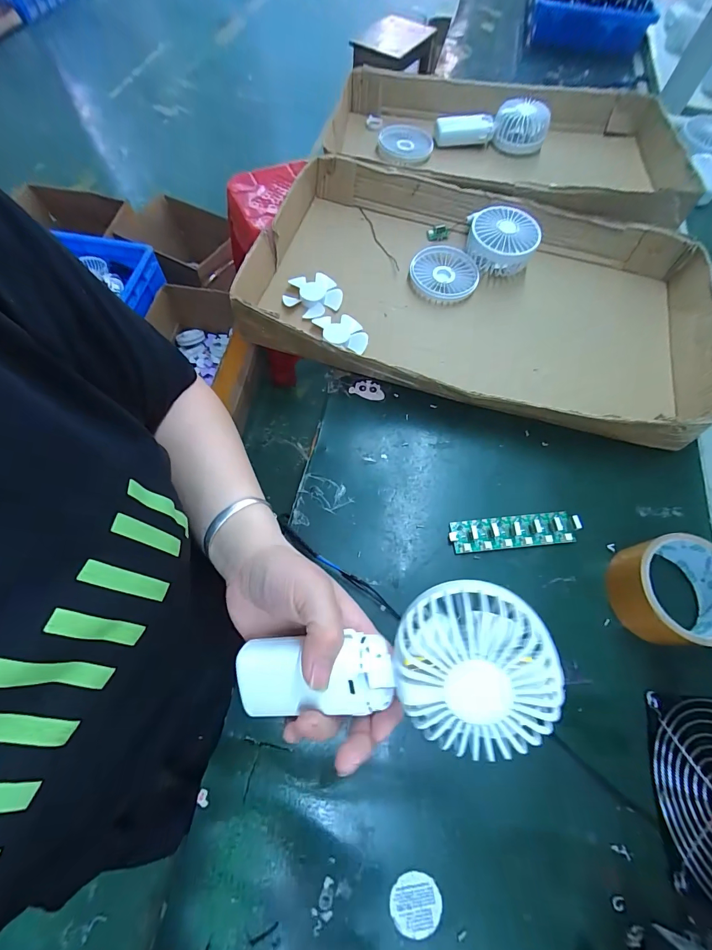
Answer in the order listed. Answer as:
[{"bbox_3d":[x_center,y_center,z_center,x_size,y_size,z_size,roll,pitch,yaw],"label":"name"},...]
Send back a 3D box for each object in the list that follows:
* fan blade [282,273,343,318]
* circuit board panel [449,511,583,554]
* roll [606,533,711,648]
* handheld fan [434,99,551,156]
[{"bbox_3d":[-0.055,-0.226,0.473,0.070,0.012,0.070,0,65,-1],"label":"fan blade"},{"bbox_3d":[0.150,0.054,0.358,0.117,0.013,0.031,-5,65,-3],"label":"circuit board panel"},{"bbox_3d":[0.276,0.100,0.325,0.085,0.046,0.088,0,65,-1],"label":"roll"},{"bbox_3d":[0.226,-0.588,0.646,0.182,0.071,0.084,-8,65,-5],"label":"handheld fan"}]

